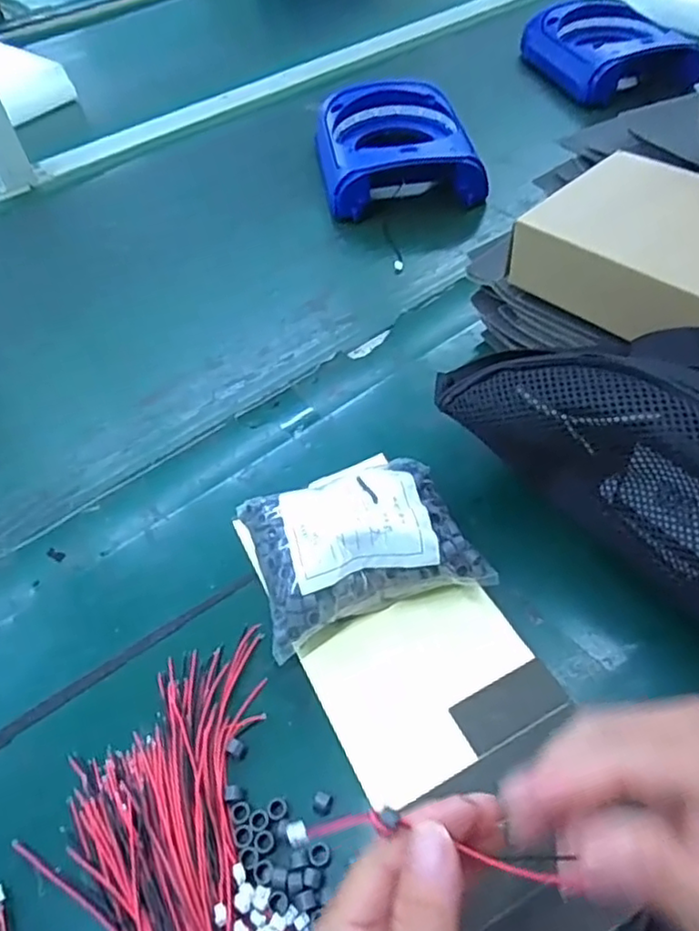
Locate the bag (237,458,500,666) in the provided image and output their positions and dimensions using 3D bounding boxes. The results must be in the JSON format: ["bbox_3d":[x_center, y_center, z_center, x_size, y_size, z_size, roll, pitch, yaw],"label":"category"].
[{"bbox_3d":[0.005,0.052,0.404,0.135,0.064,0.100,-19,51,-10],"label":"bag"}]

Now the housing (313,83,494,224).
[{"bbox_3d":[0.050,-0.374,0.735,0.165,0.066,0.219,-8,52,-3],"label":"housing"}]

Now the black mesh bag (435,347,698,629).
[{"bbox_3d":[0.187,0.020,0.357,0.060,0.122,0.298,-25,64,-41],"label":"black mesh bag"}]

